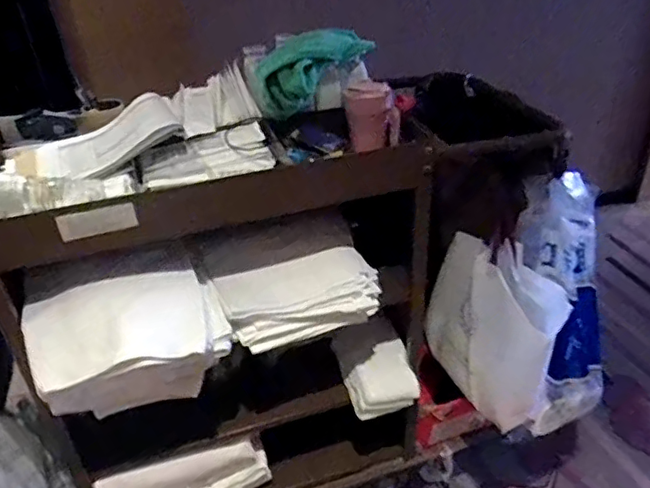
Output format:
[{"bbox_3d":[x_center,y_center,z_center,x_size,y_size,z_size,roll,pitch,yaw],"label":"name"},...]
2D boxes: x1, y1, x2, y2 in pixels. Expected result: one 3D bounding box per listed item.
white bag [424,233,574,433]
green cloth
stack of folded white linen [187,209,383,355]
[{"bbox_3d":[0.358,0.174,1.215,0.122,0.351,0.284,-19,37,-23],"label":"white bag"},{"bbox_3d":[-0.023,-0.350,1.070,0.245,0.115,0.059,-37,45,-19],"label":"green cloth"},{"bbox_3d":[-0.067,0.050,1.083,0.298,0.149,0.208,-16,36,-19],"label":"stack of folded white linen"}]

